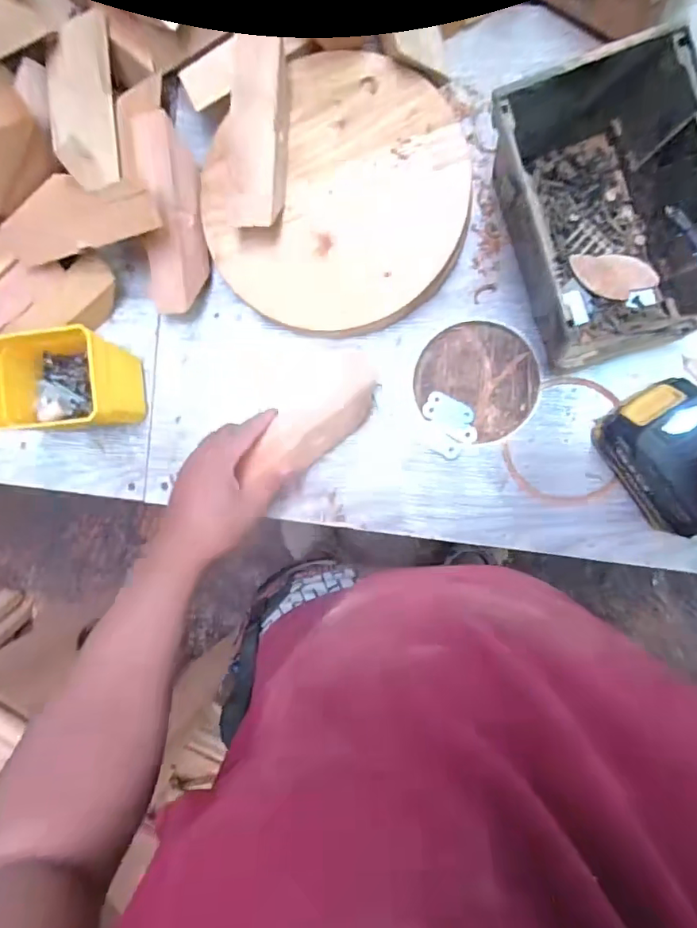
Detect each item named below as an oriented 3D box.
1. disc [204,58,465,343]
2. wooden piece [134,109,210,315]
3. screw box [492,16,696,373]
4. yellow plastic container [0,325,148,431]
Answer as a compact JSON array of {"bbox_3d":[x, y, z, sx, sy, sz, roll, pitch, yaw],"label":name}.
[{"bbox_3d":[-0.013,-0.237,0.457,0.230,0.023,0.229,-6,93,8],"label":"disc"},{"bbox_3d":[-0.163,-0.224,0.466,0.052,0.037,0.162,1,105,9],"label":"wooden piece"},{"bbox_3d":[0.196,-0.189,0.401,0.129,0.110,0.205,-16,89,9],"label":"screw box"},{"bbox_3d":[-0.263,-0.073,0.482,0.110,0.097,0.075,-3,91,9],"label":"yellow plastic container"}]

